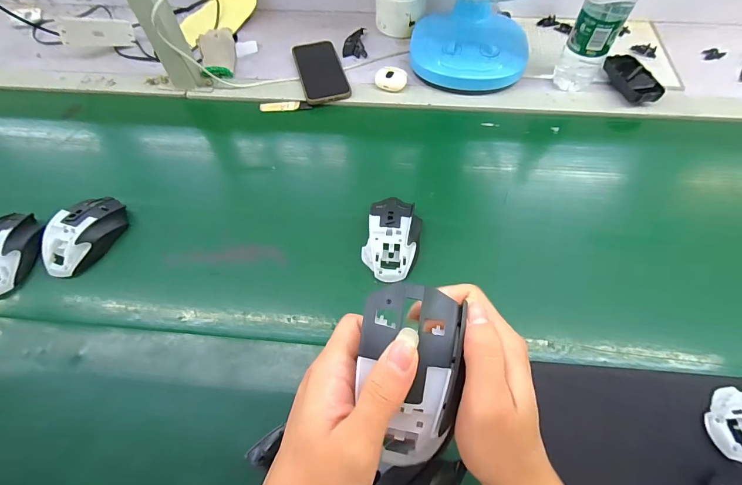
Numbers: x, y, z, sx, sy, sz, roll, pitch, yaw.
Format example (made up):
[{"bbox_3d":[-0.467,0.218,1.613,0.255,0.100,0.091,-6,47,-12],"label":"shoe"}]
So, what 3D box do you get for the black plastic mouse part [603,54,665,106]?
[{"bbox_3d":[0.423,-0.264,0.581,0.057,0.028,0.103,-8,59,-2],"label":"black plastic mouse part"}]

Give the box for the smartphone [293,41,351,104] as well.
[{"bbox_3d":[-0.088,-0.300,0.619,0.074,0.012,0.162,-15,59,-6],"label":"smartphone"}]

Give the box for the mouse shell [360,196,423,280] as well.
[{"bbox_3d":[0.027,-0.009,0.436,0.065,0.031,0.108,9,60,9],"label":"mouse shell"}]

